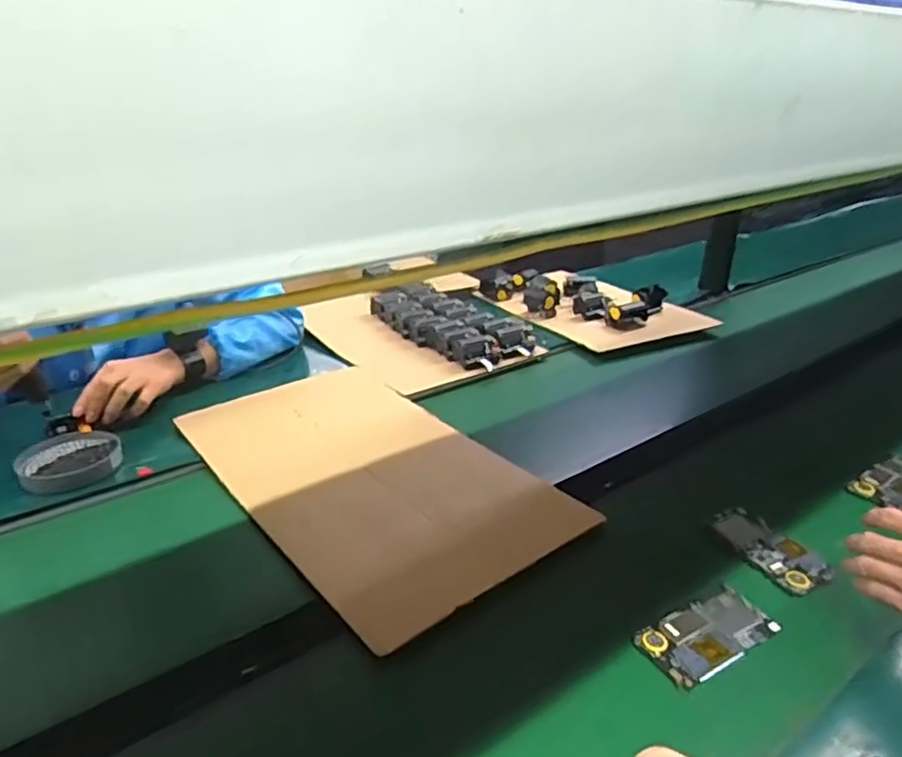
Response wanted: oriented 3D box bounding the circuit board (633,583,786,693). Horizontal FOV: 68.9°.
[{"bbox_3d":[0.231,0.225,0.583,0.127,0.008,0.067,-13,29,-26],"label":"circuit board"}]

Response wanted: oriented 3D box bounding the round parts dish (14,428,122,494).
[{"bbox_3d":[-0.475,0.100,0.819,0.112,0.023,0.112,-17,31,-32],"label":"round parts dish"}]

